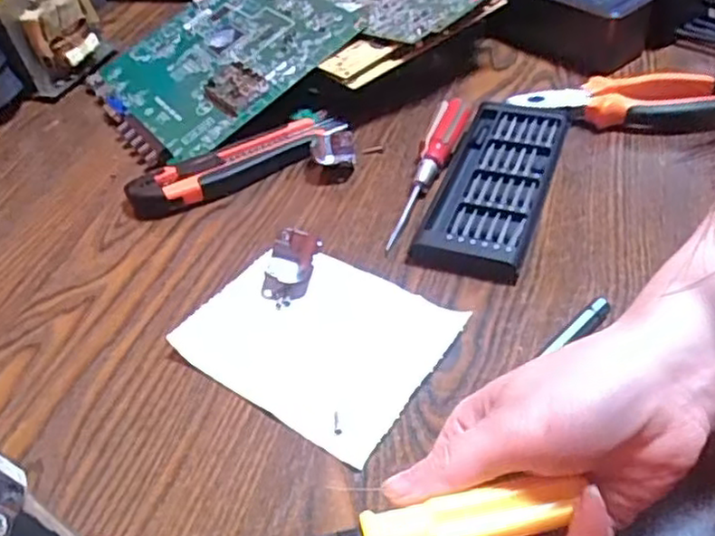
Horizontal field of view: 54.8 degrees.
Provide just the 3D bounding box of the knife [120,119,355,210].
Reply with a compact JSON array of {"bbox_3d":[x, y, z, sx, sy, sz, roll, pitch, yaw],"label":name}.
[{"bbox_3d":[-0.083,-0.077,0.492,0.160,0.013,0.038,-21,69,-18],"label":"knife"}]

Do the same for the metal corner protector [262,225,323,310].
[{"bbox_3d":[-0.041,-0.001,0.410,0.033,0.020,0.045,6,44,15],"label":"metal corner protector"}]

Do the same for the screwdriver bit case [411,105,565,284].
[{"bbox_3d":[0.088,-0.056,0.453,0.068,0.022,0.160,12,46,21],"label":"screwdriver bit case"}]

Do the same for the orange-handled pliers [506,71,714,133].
[{"bbox_3d":[0.199,-0.122,0.501,0.160,0.017,0.054,-2,43,6],"label":"orange-handled pliers"}]

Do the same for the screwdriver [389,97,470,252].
[{"bbox_3d":[0.047,-0.068,0.465,0.020,0.018,0.138,14,53,22],"label":"screwdriver"}]

